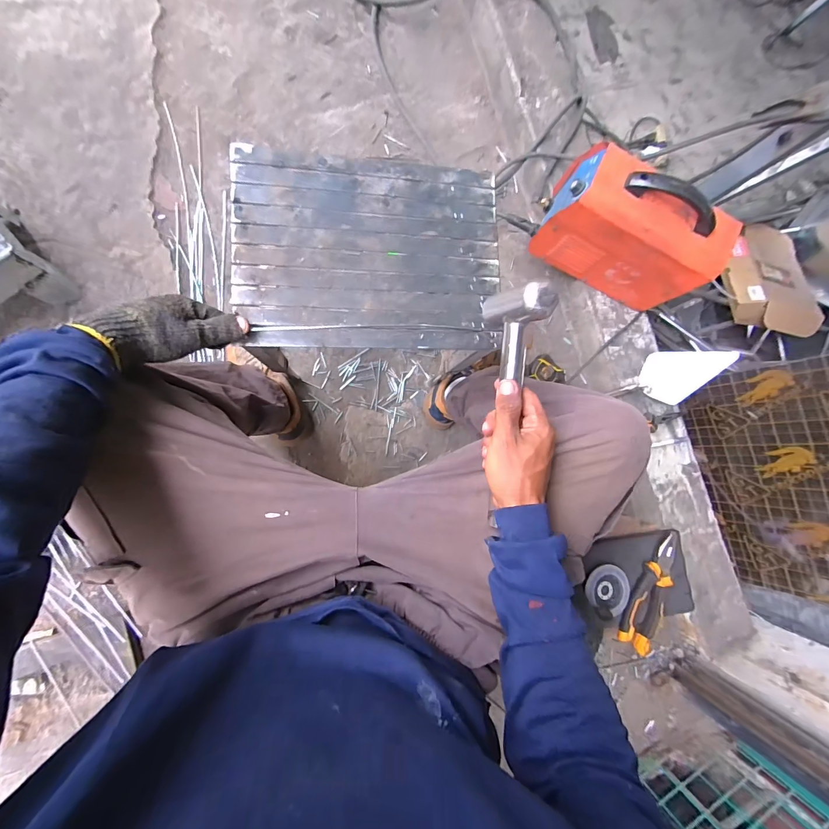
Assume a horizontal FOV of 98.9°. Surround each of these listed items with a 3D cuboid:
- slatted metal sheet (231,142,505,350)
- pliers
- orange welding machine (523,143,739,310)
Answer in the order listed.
[{"bbox_3d":[-0.054,-0.212,0.464,0.338,0.010,0.246,-1,87,-10],"label":"slatted metal sheet"},{"bbox_3d":[0.389,0.290,0.581,0.056,0.020,0.189,28,82,-9],"label":"pliers"},{"bbox_3d":[0.447,-0.380,0.734,0.325,0.219,0.149,30,82,-8],"label":"orange welding machine"}]

